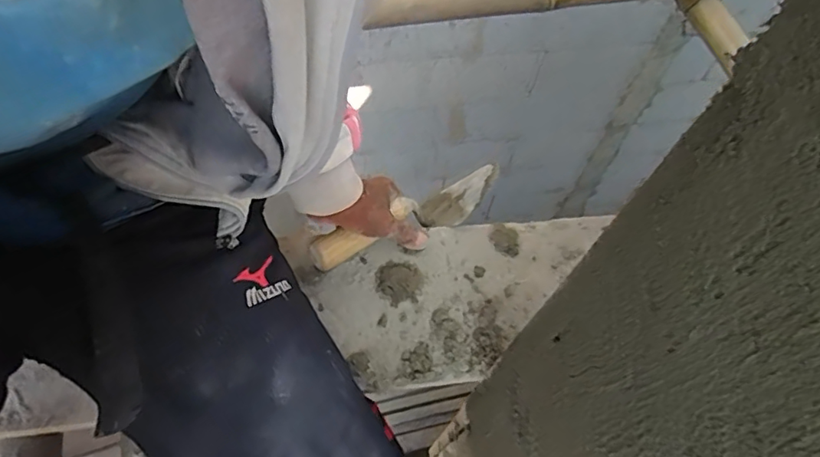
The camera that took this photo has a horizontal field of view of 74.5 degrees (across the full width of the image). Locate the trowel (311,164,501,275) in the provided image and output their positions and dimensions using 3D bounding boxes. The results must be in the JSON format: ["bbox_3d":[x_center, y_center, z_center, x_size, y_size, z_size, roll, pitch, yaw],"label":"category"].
[{"bbox_3d":[0.005,-0.013,0.641,0.265,0.055,0.063,-26,66,-29],"label":"trowel"}]

